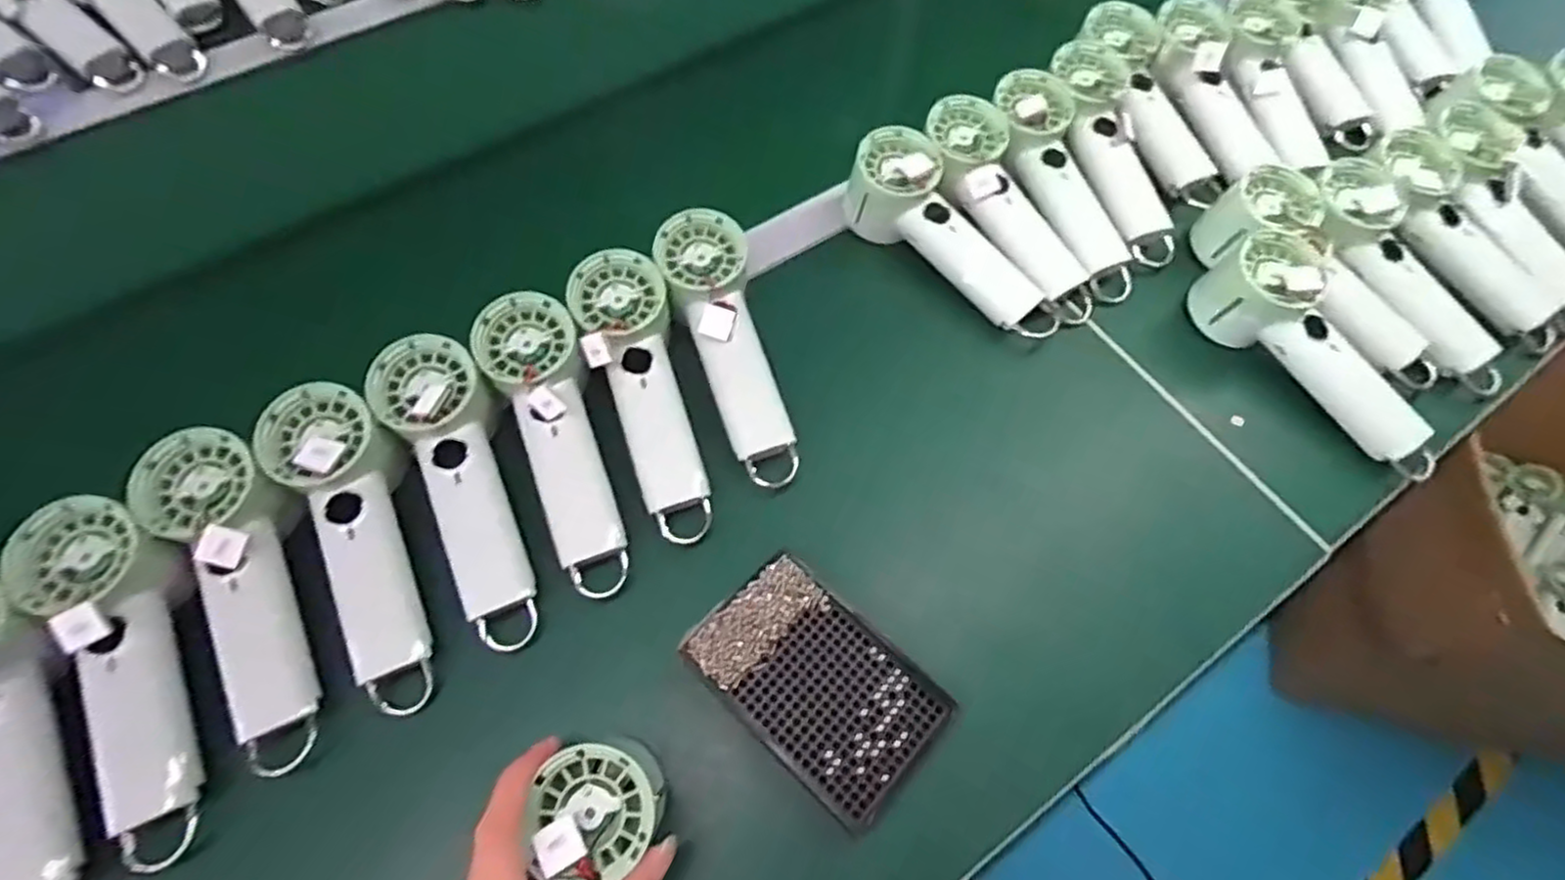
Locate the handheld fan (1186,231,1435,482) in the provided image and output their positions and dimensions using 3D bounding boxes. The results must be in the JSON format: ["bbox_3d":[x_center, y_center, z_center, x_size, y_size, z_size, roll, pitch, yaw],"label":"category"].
[{"bbox_3d":[0.392,-0.065,0.519,0.067,0.064,0.197,-37,70,-19],"label":"handheld fan"}]

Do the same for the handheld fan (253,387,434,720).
[{"bbox_3d":[-0.253,0.061,0.438,0.063,0.038,0.201,-22,81,-12],"label":"handheld fan"}]

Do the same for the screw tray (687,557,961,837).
[{"bbox_3d":[0.021,0.140,0.423,0.138,0.025,0.089,41,69,17],"label":"screw tray"}]

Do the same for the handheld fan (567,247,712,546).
[{"bbox_3d":[-0.090,-0.032,0.482,0.060,0.038,0.199,-16,79,-10],"label":"handheld fan"}]

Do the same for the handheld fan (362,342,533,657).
[{"bbox_3d":[-0.200,0.032,0.465,0.062,0.044,0.199,-20,82,-12],"label":"handheld fan"}]

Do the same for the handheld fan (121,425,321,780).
[{"bbox_3d":[-0.311,0.088,0.421,0.067,0.043,0.205,-23,82,-13],"label":"handheld fan"}]

